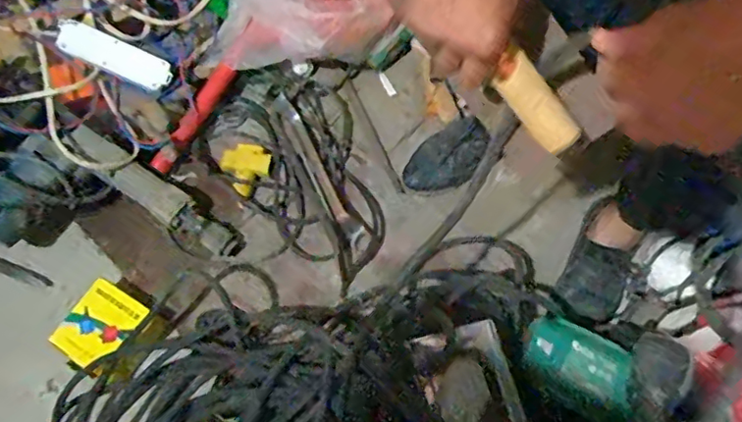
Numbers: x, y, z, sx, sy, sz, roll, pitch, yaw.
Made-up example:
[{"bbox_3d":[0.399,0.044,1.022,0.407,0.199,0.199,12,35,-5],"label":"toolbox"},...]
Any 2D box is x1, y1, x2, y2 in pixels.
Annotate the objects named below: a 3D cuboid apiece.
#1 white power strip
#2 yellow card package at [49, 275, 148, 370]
[{"bbox_3d":[-0.408,-0.246,0.908,0.173,0.025,0.059,23,67,-20],"label":"white power strip"},{"bbox_3d":[-0.388,0.162,0.815,0.095,0.011,0.108,31,71,7],"label":"yellow card package"}]

